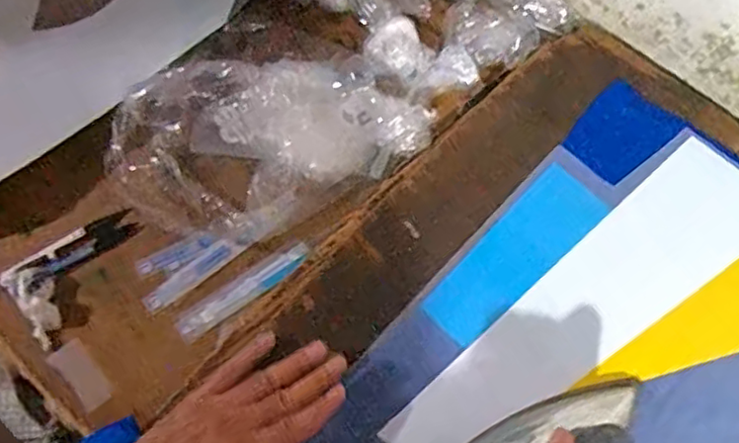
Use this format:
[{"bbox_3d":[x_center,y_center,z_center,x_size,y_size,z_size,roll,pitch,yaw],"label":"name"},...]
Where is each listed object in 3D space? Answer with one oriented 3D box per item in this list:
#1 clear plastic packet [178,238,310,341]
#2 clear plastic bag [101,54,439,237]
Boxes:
[{"bbox_3d":[-0.112,0.059,0.568,0.131,0.013,0.029,-33,72,-10],"label":"clear plastic packet"},{"bbox_3d":[-0.096,-0.087,0.582,0.282,0.054,0.158,-28,71,-8],"label":"clear plastic bag"}]

